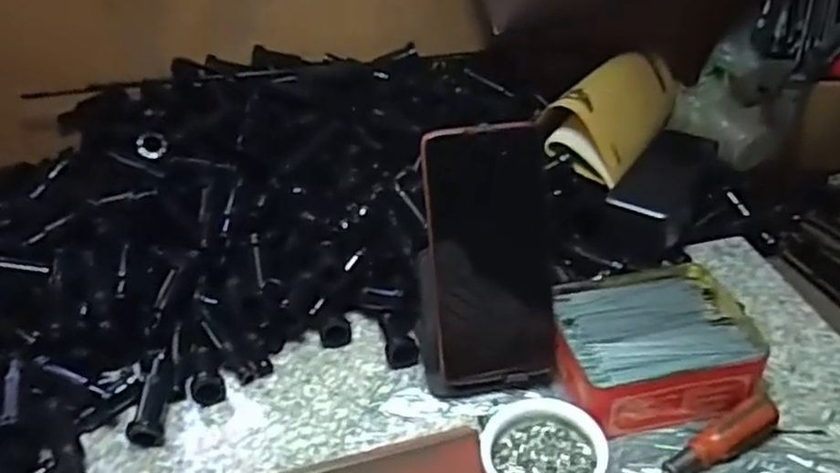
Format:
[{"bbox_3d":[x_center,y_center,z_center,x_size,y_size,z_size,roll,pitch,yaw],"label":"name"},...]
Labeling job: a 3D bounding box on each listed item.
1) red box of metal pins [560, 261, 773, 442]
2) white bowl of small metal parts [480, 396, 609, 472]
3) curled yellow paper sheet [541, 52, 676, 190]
[{"bbox_3d":[0.155,0.074,0.479,0.128,0.043,0.112,-8,36,-4],"label":"red box of metal pins"},{"bbox_3d":[0.073,0.129,0.432,0.071,0.025,0.082,-7,36,-3],"label":"white bowl of small metal parts"},{"bbox_3d":[0.184,-0.121,0.656,0.074,0.070,0.221,17,42,28],"label":"curled yellow paper sheet"}]

